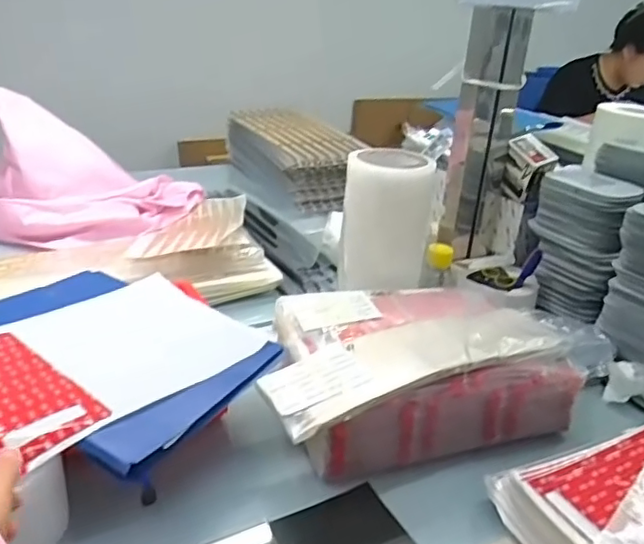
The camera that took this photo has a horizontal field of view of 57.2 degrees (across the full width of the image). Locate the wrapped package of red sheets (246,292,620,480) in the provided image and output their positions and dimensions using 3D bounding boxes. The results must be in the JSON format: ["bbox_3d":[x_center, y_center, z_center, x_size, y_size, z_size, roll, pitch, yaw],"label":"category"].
[{"bbox_3d":[0.106,0.100,0.687,0.363,0.102,0.229,-4,28,-18],"label":"wrapped package of red sheets"}]

